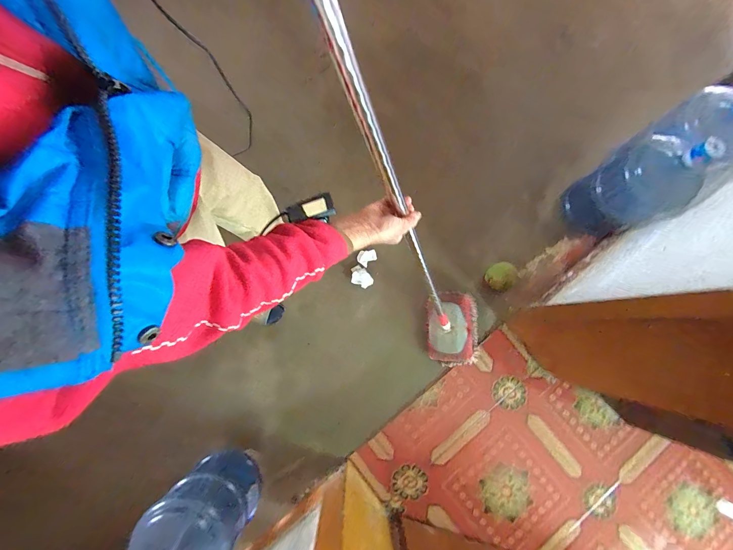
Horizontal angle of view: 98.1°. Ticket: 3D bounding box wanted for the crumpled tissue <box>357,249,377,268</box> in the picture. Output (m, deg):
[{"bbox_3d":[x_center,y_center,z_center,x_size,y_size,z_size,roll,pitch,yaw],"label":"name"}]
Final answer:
[{"bbox_3d":[0.001,-0.073,1.303,0.080,0.031,0.062,-40,85,-7],"label":"crumpled tissue"}]

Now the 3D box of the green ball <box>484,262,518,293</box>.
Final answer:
[{"bbox_3d":[0.540,0.006,1.266,0.114,0.091,0.109,0,82,-2],"label":"green ball"}]

